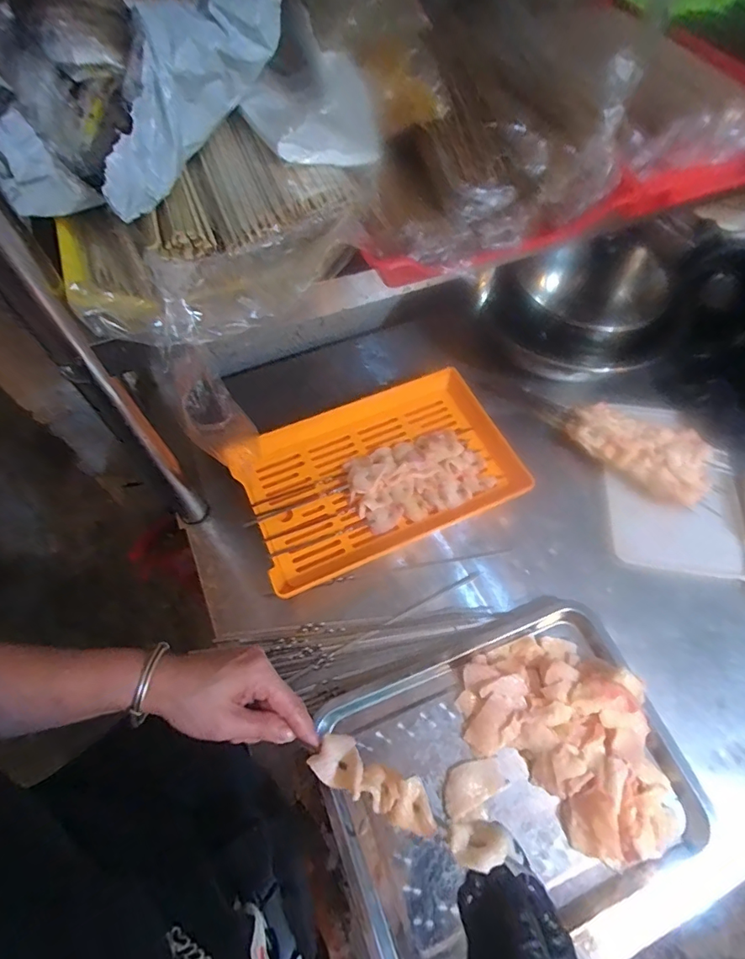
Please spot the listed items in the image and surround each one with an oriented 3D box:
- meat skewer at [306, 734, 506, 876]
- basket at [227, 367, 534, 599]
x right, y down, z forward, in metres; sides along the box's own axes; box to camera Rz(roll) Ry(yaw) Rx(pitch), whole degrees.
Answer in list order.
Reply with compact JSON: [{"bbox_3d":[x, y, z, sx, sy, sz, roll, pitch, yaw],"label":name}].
[{"bbox_3d":[0.023,0.231,0.346,0.142,0.022,0.032,20,63,17],"label":"meat skewer"},{"bbox_3d":[0.011,-0.010,0.630,0.340,0.038,0.209,-22,65,-13],"label":"basket"}]

